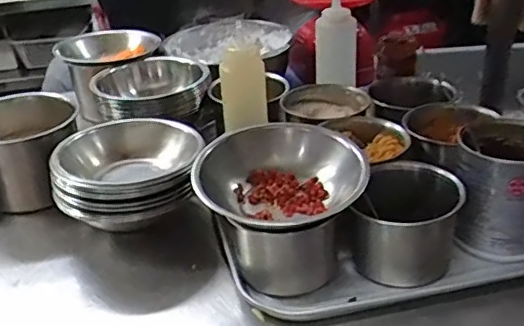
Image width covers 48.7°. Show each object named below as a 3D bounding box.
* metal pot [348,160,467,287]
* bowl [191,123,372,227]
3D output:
[{"bbox_3d":[0.145,0.062,0.595,0.105,0.083,0.105,-3,29,2],"label":"metal pot"},{"bbox_3d":[0.022,0.015,0.571,0.153,0.071,0.140,-3,29,2],"label":"bowl"}]

